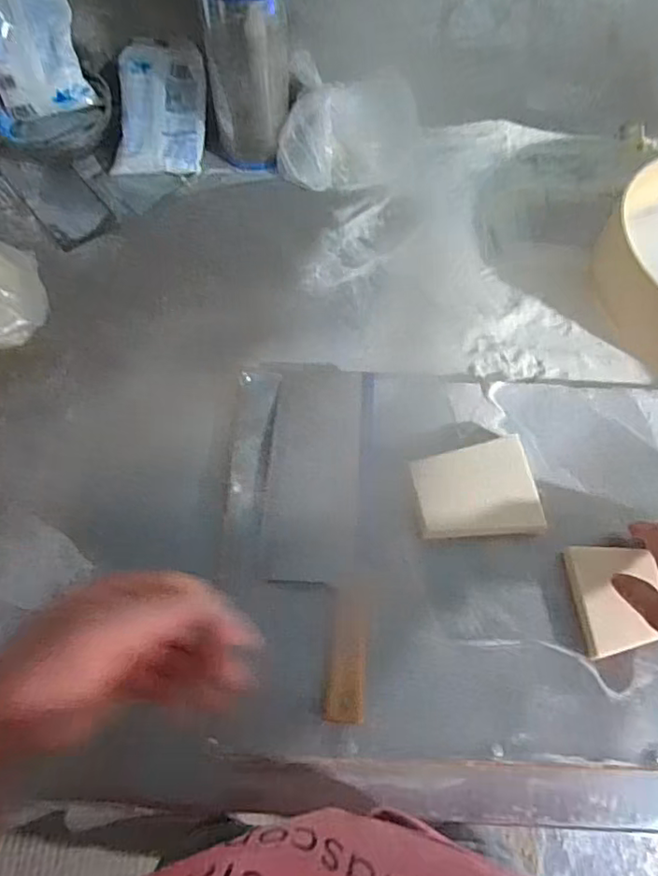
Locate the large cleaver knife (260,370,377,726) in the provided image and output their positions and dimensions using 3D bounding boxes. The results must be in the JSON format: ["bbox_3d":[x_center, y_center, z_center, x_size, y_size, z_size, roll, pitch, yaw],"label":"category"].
[{"bbox_3d":[-0.010,0.076,0.528,0.095,0.023,0.311,3,65,0],"label":"large cleaver knife"}]

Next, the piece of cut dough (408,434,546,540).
[{"bbox_3d":[0.134,0.049,0.537,0.111,0.035,0.083,-7,68,-5],"label":"piece of cut dough"}]

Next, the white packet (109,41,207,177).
[{"bbox_3d":[-0.201,-0.395,0.703,0.102,0.020,0.155,5,88,-6],"label":"white packet"}]

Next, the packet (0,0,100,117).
[{"bbox_3d":[-0.333,-0.440,0.661,0.100,0.125,0.017,-17,27,-15],"label":"packet"}]

